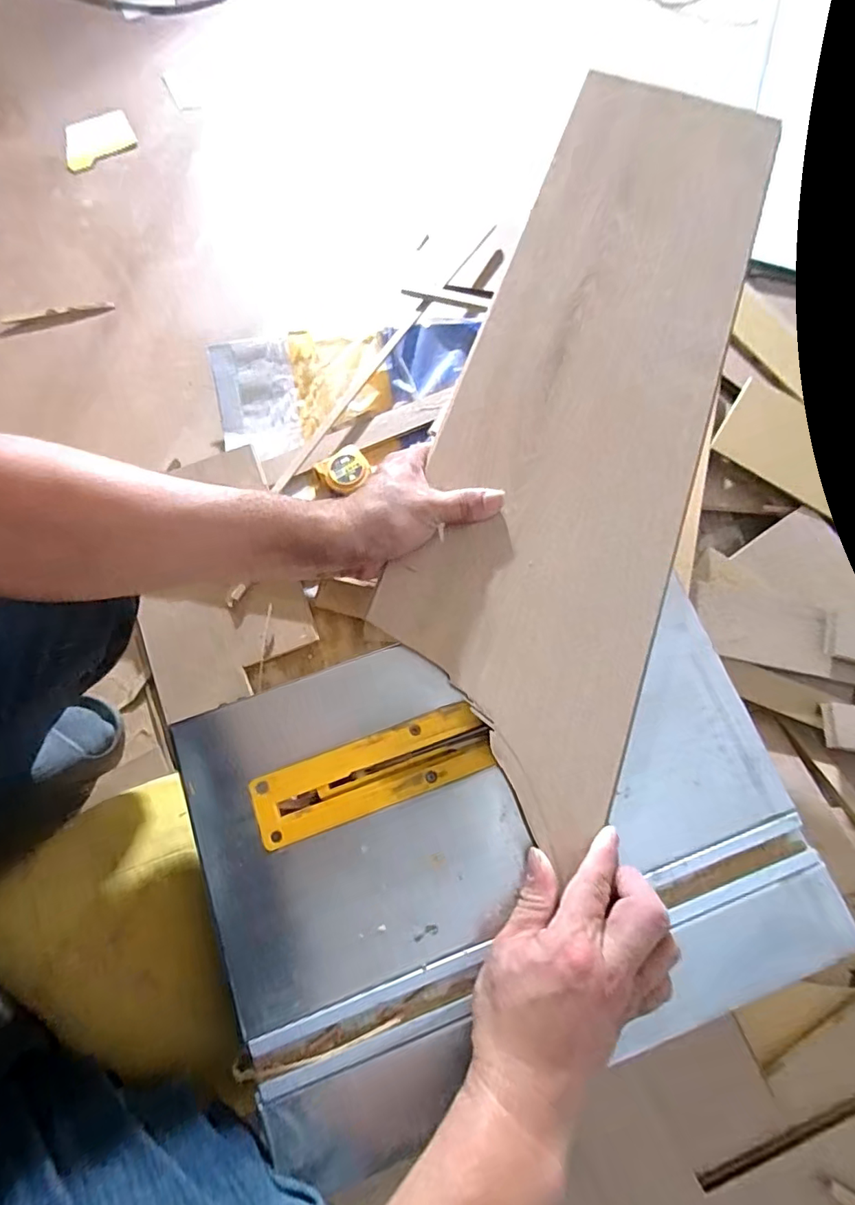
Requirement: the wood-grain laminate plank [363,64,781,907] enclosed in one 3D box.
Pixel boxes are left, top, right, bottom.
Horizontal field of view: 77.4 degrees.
[{"bbox_3d":[0.132,-0.177,0.445,0.208,0.013,0.683,16,75,2],"label":"wood-grain laminate plank"}]

